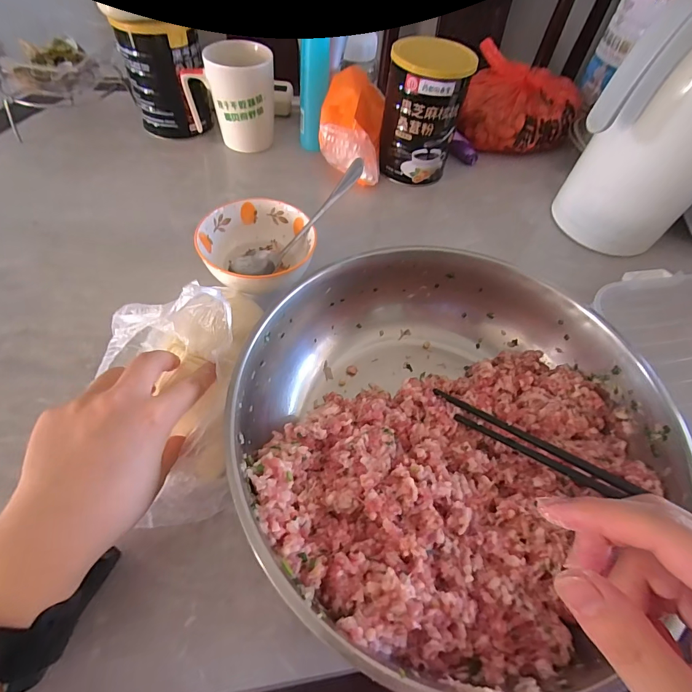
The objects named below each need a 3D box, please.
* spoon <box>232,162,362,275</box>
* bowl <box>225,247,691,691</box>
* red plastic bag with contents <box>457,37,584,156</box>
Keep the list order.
[{"bbox_3d":[-0.045,-0.117,0.380,0.164,0.034,0.027,-37,58,18],"label":"spoon"},{"bbox_3d":[0.067,0.055,0.301,0.292,0.083,0.273,3,55,-4],"label":"bowl"},{"bbox_3d":[0.263,-0.372,0.598,0.169,0.077,0.153,18,56,7],"label":"red plastic bag with contents"}]

